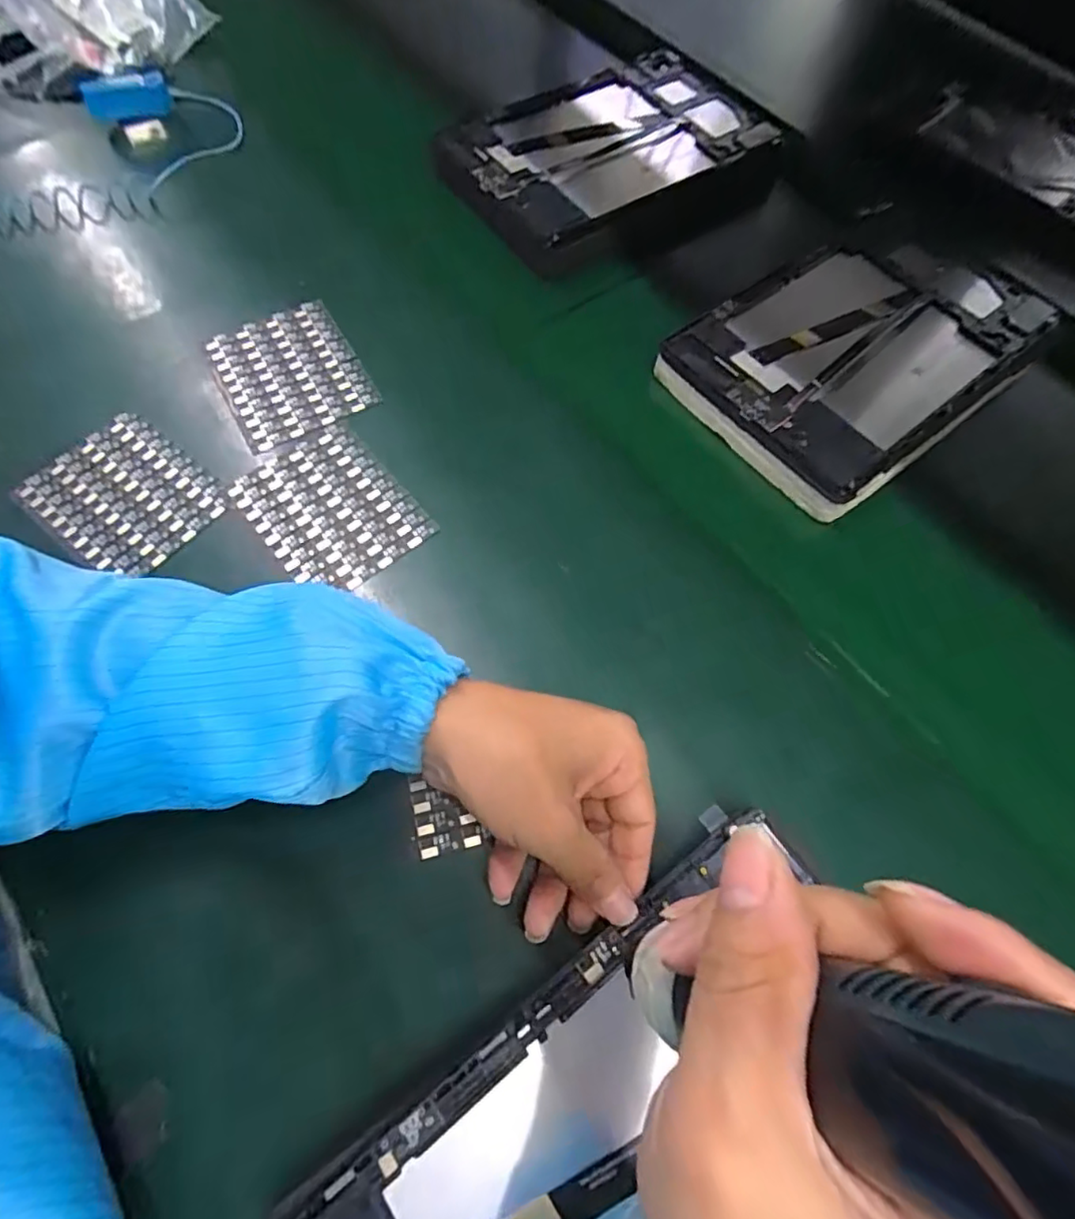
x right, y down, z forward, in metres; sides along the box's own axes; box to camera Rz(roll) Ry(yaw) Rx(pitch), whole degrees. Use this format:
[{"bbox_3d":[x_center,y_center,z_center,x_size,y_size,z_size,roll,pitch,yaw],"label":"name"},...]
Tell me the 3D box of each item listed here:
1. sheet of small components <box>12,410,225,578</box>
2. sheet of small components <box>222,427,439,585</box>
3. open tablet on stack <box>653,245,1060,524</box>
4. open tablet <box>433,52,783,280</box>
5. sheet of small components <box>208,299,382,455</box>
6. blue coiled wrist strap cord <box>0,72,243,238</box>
[{"bbox_3d":[-0.233,-0.063,0.340,0.095,0.004,0.081,38,71,14],"label":"sheet of small components"},{"bbox_3d":[-0.116,-0.056,0.340,0.078,0.005,0.095,-38,73,-15],"label":"sheet of small components"},{"bbox_3d":[0.217,-0.174,0.404,0.243,0.036,0.157,-36,72,-15],"label":"open tablet on stack"},{"bbox_3d":[0.060,-0.354,0.473,0.257,0.026,0.172,-31,73,-17],"label":"open tablet"},{"bbox_3d":[-0.155,-0.149,0.376,0.083,0.004,0.093,-28,70,-12],"label":"sheet of small components"},{"bbox_3d":[-0.400,-0.333,0.440,0.345,0.026,0.145,-8,73,-8],"label":"blue coiled wrist strap cord"}]

